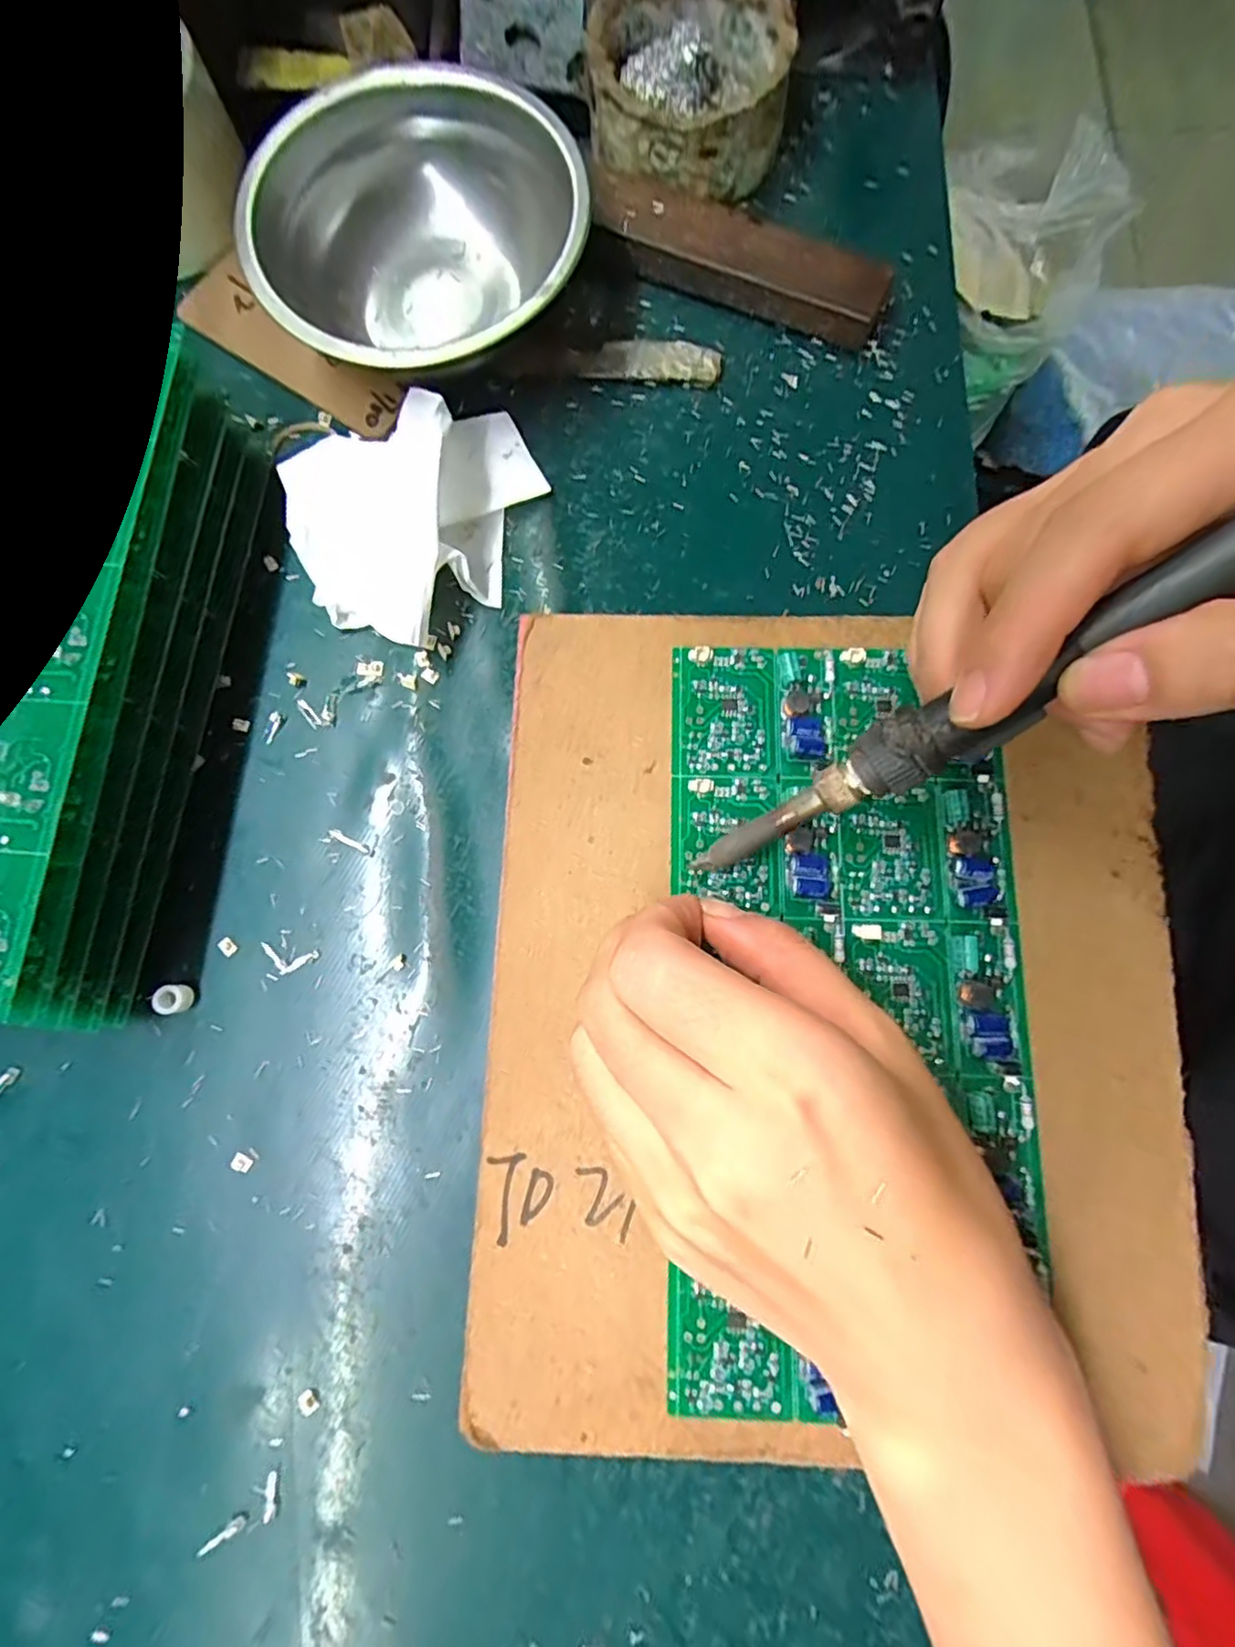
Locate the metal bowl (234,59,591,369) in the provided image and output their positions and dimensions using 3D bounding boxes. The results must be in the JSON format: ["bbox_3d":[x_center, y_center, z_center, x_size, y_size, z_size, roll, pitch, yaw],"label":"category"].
[{"bbox_3d":[-0.065,-0.222,0.258,0.114,0.041,0.110,0,79,1],"label":"metal bowl"}]

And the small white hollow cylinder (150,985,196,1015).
[{"bbox_3d":[-0.152,0.060,0.223,0.010,0.009,0.009,-10,79,-1],"label":"small white hollow cylinder"}]

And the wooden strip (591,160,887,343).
[{"bbox_3d":[0.048,-0.239,0.272,0.131,0.018,0.031,25,81,5],"label":"wooden strip"}]

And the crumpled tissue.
[{"bbox_3d":[-0.075,-0.118,0.244,0.096,0.034,0.083,-22,80,-3],"label":"crumpled tissue"}]

